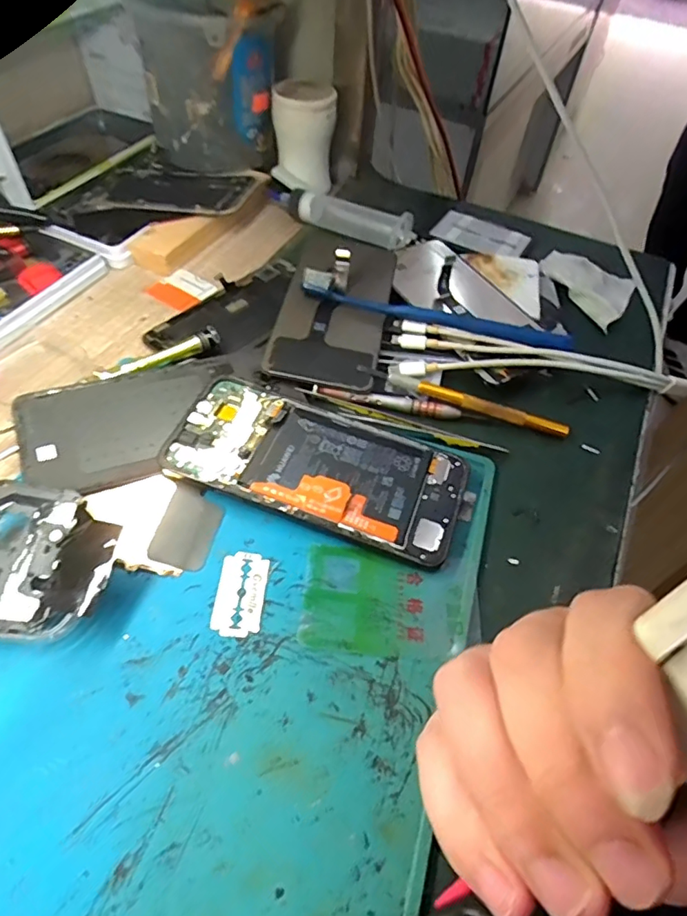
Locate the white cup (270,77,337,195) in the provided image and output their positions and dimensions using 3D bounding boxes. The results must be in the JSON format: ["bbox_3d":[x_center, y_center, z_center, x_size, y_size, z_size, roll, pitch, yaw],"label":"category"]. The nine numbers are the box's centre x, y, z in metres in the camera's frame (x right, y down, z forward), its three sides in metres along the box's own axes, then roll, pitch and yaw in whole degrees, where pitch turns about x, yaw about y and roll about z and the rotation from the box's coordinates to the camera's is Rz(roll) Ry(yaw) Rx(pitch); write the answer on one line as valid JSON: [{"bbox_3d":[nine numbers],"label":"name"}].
[{"bbox_3d":[-0.036,-0.299,0.482,0.053,0.072,0.065,3,54,-3],"label":"white cup"}]

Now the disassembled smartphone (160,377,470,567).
[{"bbox_3d":[-0.013,0.003,0.296,0.160,0.016,0.070,18,55,9],"label":"disassembled smartphone"}]

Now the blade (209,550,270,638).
[{"bbox_3d":[-0.050,0.065,0.258,0.024,0.004,0.043,6,54,-1],"label":"blade"}]

